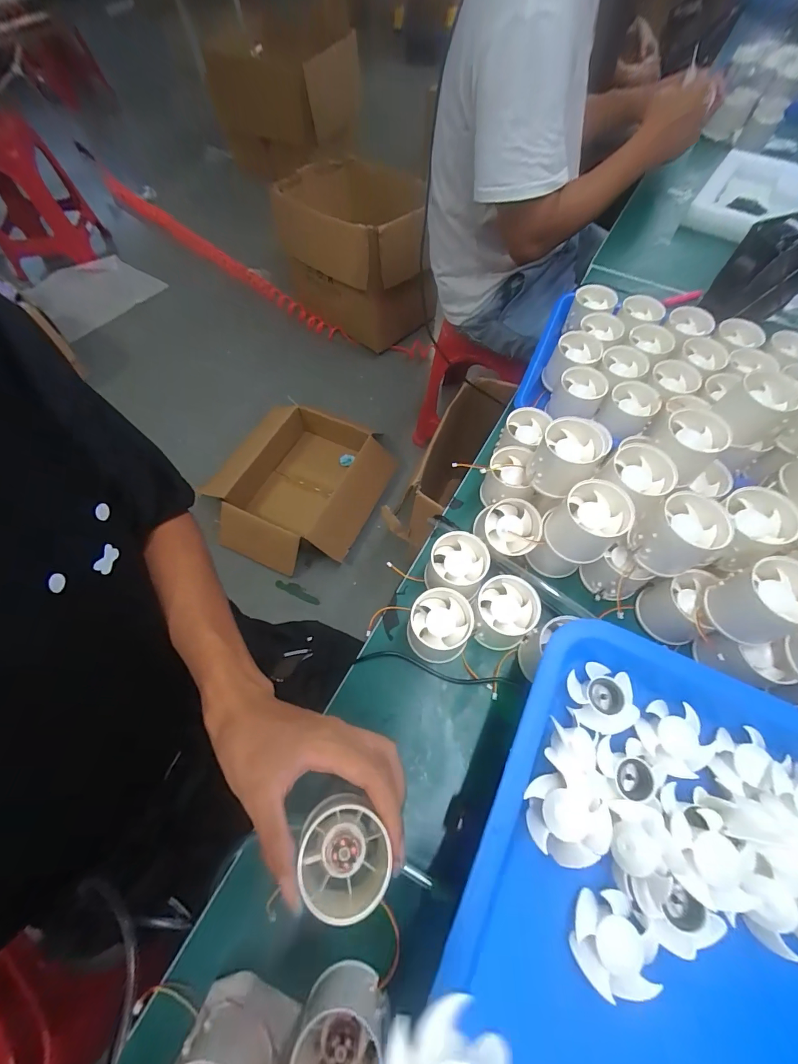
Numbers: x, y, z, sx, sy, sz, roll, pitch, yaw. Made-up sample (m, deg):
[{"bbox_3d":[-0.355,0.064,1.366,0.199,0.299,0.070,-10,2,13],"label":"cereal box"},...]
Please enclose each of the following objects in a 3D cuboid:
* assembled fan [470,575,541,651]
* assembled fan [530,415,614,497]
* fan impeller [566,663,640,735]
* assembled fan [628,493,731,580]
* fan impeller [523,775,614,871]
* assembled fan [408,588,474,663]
[{"bbox_3d":[0.092,0.072,0.350,0.052,0.052,0.052,0,63,0],"label":"assembled fan"},{"bbox_3d":[0.152,-0.068,0.361,0.050,0.047,0.054,0,63,0],"label":"assembled fan"},{"bbox_3d":[0.139,0.113,0.272,0.038,0.015,0.042,-5,63,-3],"label":"fan impeller"},{"bbox_3d":[0.226,0.001,0.325,0.059,0.050,0.053,-5,63,-2],"label":"assembled fan"},{"bbox_3d":[0.097,0.164,0.227,0.043,0.016,0.042,0,63,0],"label":"fan impeller"},{"bbox_3d":[0.035,0.082,0.348,0.051,0.050,0.052,0,63,0],"label":"assembled fan"}]

